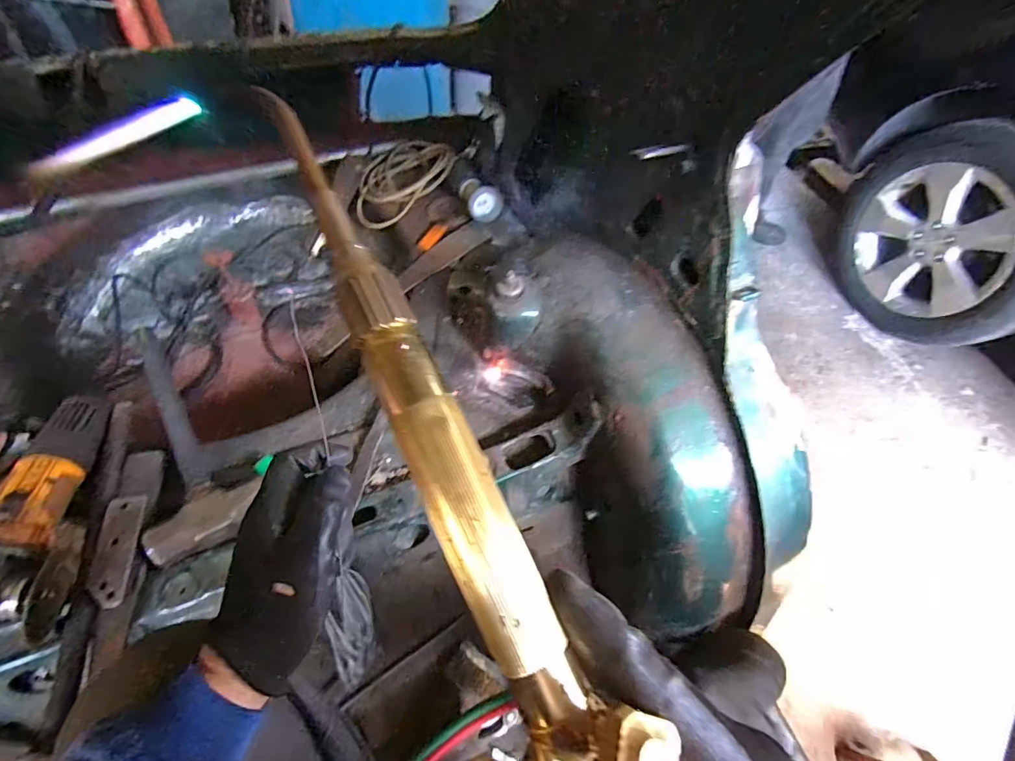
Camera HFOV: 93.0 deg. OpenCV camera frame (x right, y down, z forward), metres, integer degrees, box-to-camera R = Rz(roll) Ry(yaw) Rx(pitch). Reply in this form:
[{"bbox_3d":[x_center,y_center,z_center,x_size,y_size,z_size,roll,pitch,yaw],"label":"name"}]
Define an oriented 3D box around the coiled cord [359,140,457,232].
[{"bbox_3d":[-0.190,-0.381,0.927,0.126,0.084,0.213,39,61,21],"label":"coiled cord"}]

